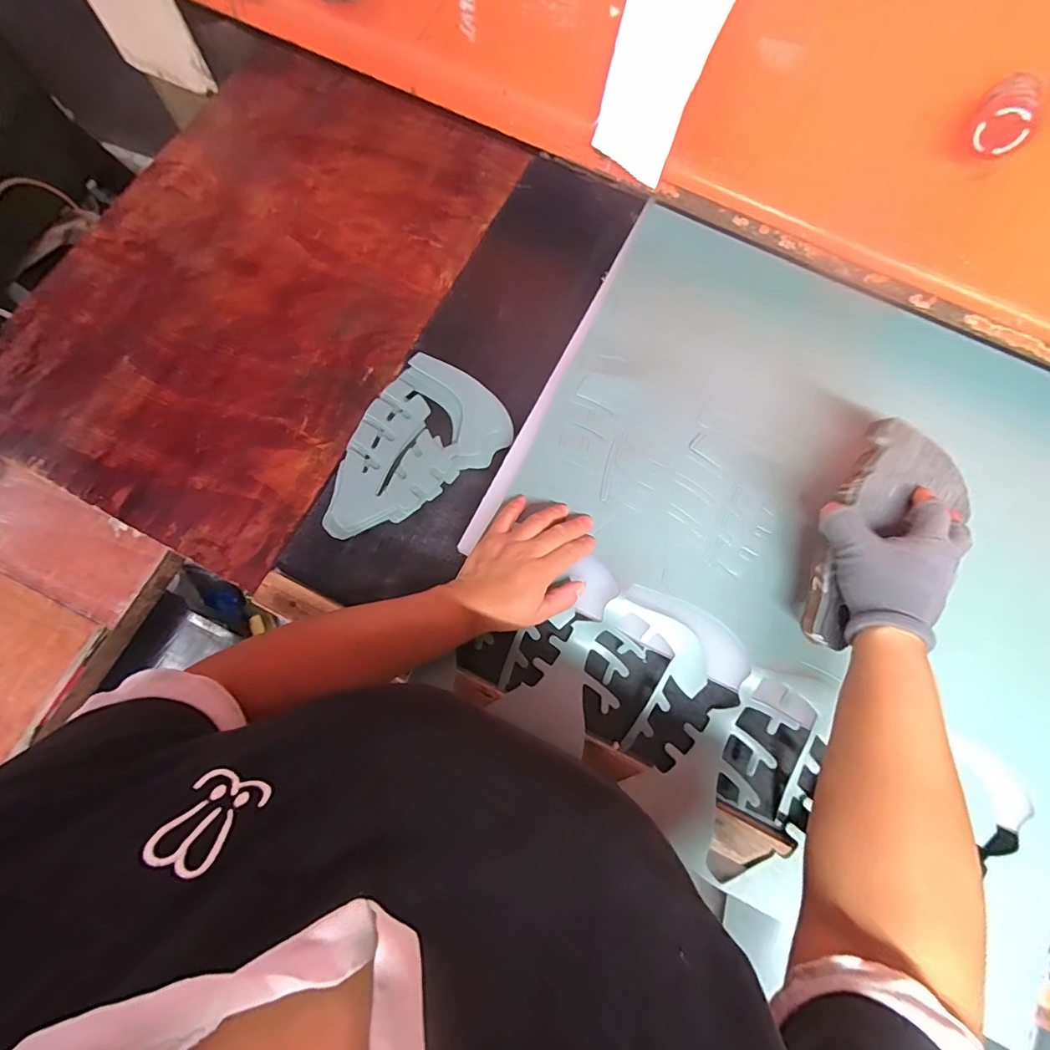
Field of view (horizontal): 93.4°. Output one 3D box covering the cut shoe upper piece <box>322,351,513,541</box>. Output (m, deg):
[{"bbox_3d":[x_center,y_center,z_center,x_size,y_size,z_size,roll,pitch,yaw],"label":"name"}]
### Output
[{"bbox_3d":[-0.117,-0.071,0.509,0.134,0.008,0.209,35,77,7],"label":"cut shoe upper piece"}]

